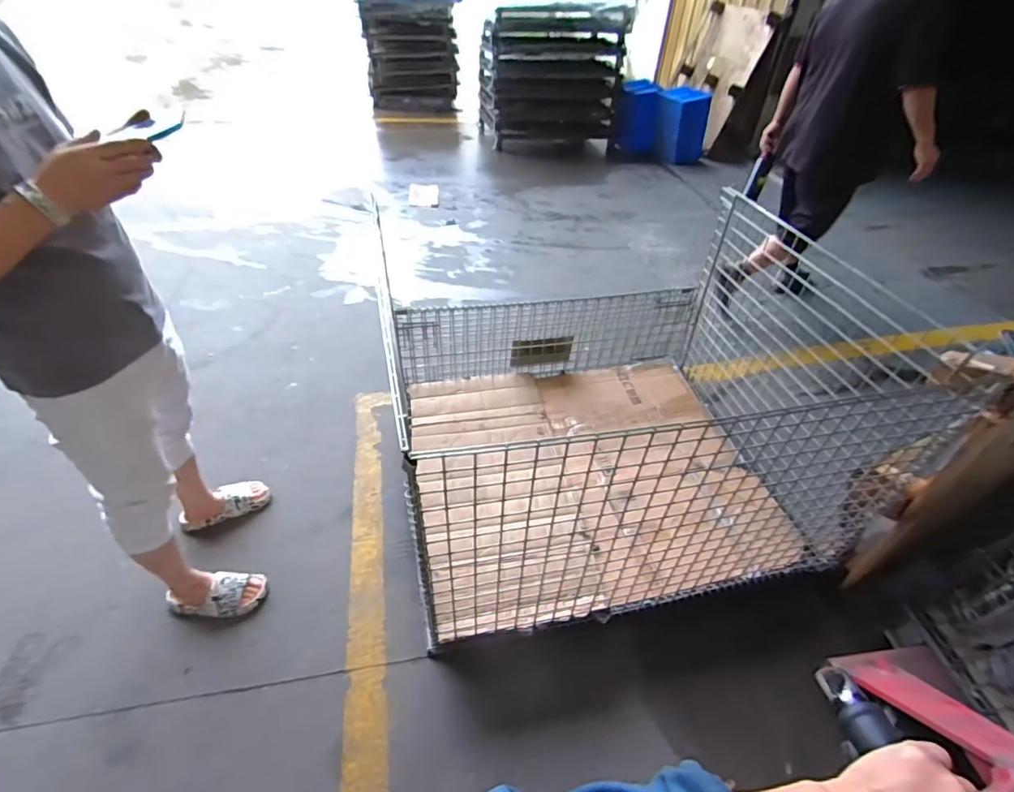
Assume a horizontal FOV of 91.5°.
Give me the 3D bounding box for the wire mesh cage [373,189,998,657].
[{"bbox_3d":[0.290,-0.032,1.483,1.213,0.796,1.064,-6,44,-11],"label":"wire mesh cage"}]

